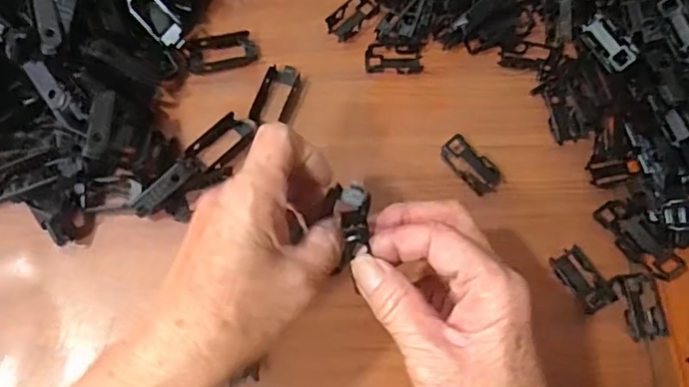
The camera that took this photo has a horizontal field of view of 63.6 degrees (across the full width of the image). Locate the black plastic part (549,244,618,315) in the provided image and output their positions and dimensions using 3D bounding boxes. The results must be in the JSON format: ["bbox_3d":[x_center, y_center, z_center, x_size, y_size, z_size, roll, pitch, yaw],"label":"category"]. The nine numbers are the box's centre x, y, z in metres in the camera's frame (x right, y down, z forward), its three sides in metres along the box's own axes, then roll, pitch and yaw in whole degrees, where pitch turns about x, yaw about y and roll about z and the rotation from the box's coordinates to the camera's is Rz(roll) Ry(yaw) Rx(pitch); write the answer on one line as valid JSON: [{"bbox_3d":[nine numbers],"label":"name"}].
[{"bbox_3d":[0.149,0.055,0.350,0.021,0.012,0.041,-32,76,-11],"label":"black plastic part"}]

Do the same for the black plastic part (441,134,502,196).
[{"bbox_3d":[0.085,-0.019,0.370,0.021,0.011,0.043,-40,78,-12],"label":"black plastic part"}]

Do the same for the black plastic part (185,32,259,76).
[{"bbox_3d":[-0.086,-0.101,0.393,0.049,0.010,0.023,-12,73,-5],"label":"black plastic part"}]

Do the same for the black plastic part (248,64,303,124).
[{"bbox_3d":[-0.046,-0.070,0.386,0.026,0.009,0.044,18,73,4],"label":"black plastic part"}]

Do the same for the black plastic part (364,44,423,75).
[{"bbox_3d":[0.036,-0.095,0.397,0.041,0.006,0.021,5,73,0],"label":"black plastic part"}]

